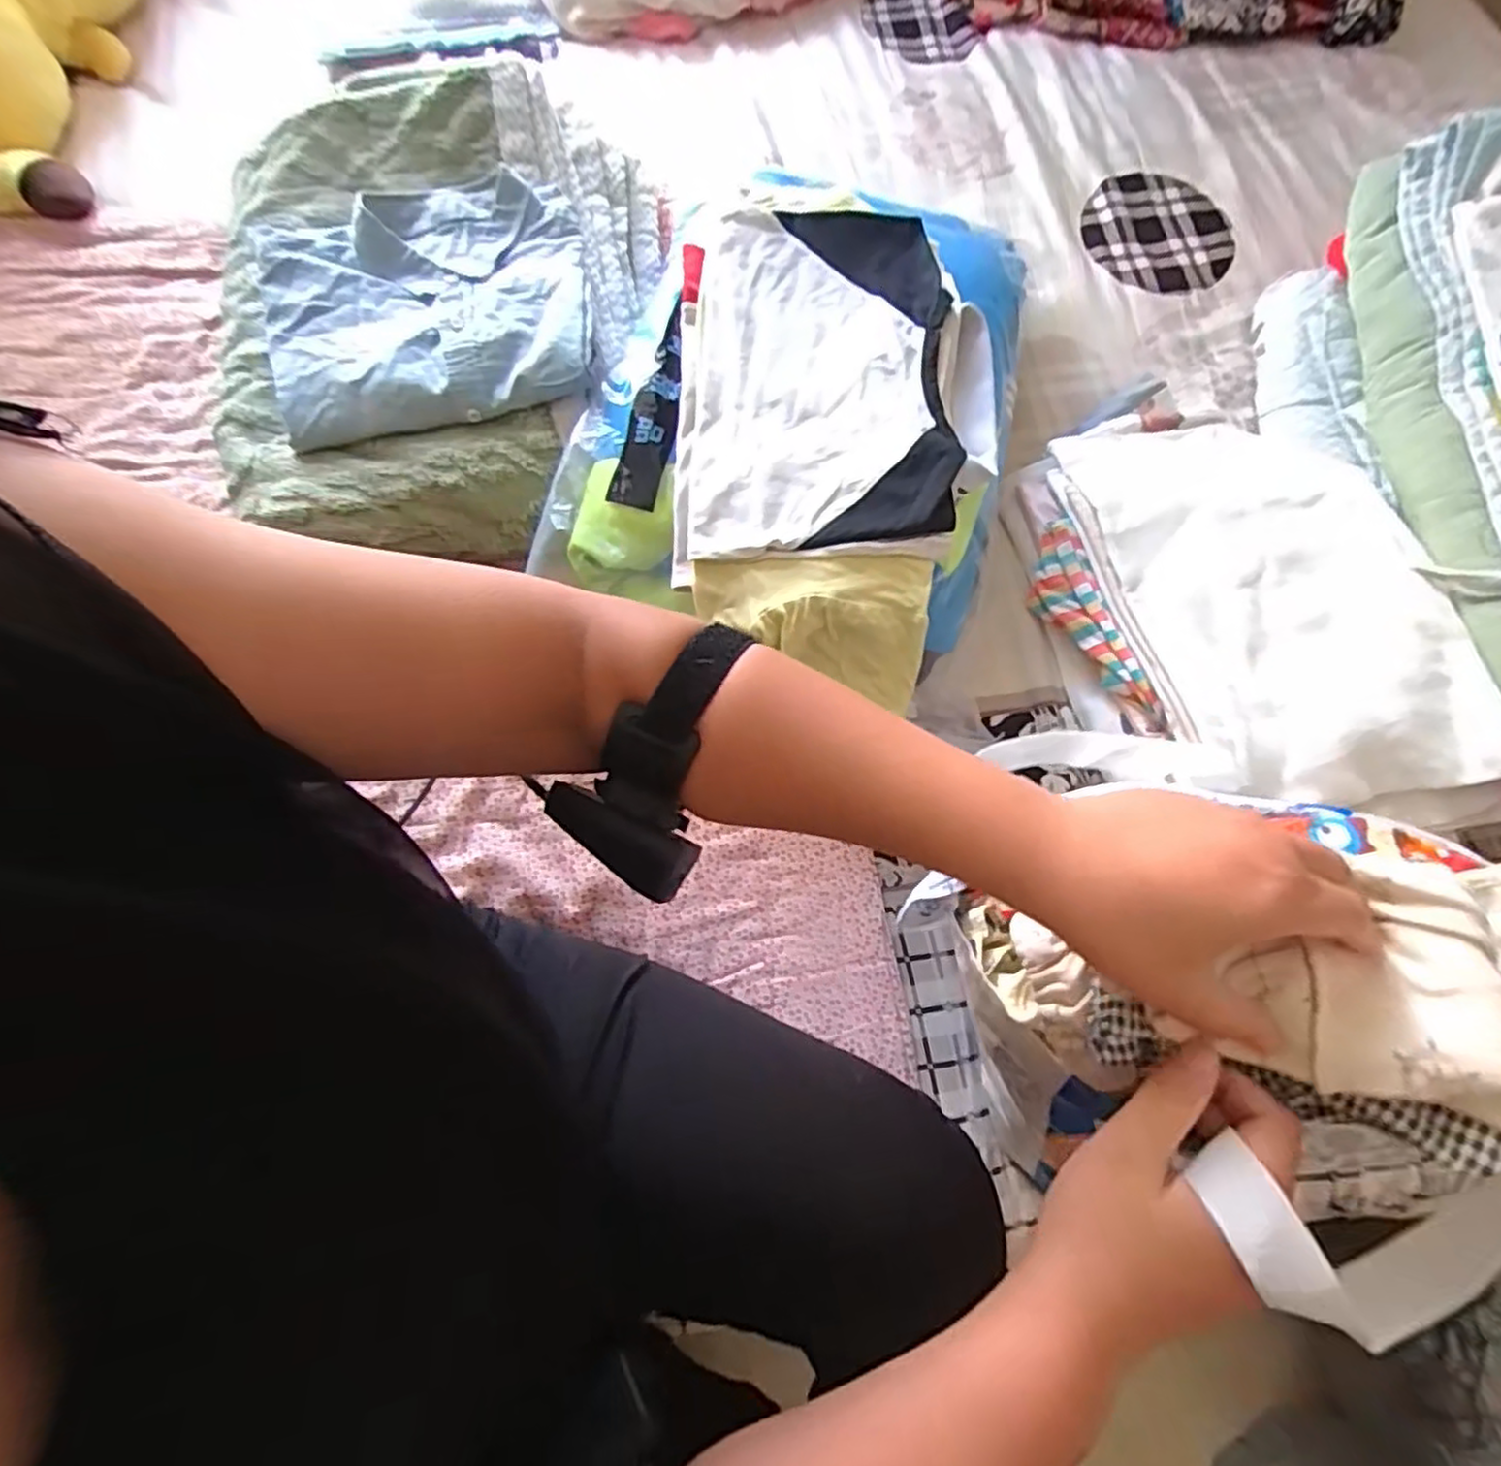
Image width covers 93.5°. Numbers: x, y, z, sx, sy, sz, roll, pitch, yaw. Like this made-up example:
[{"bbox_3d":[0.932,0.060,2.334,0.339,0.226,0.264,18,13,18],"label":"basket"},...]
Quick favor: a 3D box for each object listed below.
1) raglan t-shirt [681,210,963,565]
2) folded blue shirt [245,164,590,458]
[{"bbox_3d":[0.057,-0.301,0.585,0.202,0.029,0.335,2,71,0],"label":"raglan t-shirt"},{"bbox_3d":[-0.288,-0.386,0.623,0.287,0.022,0.271,-20,73,-7],"label":"folded blue shirt"}]

